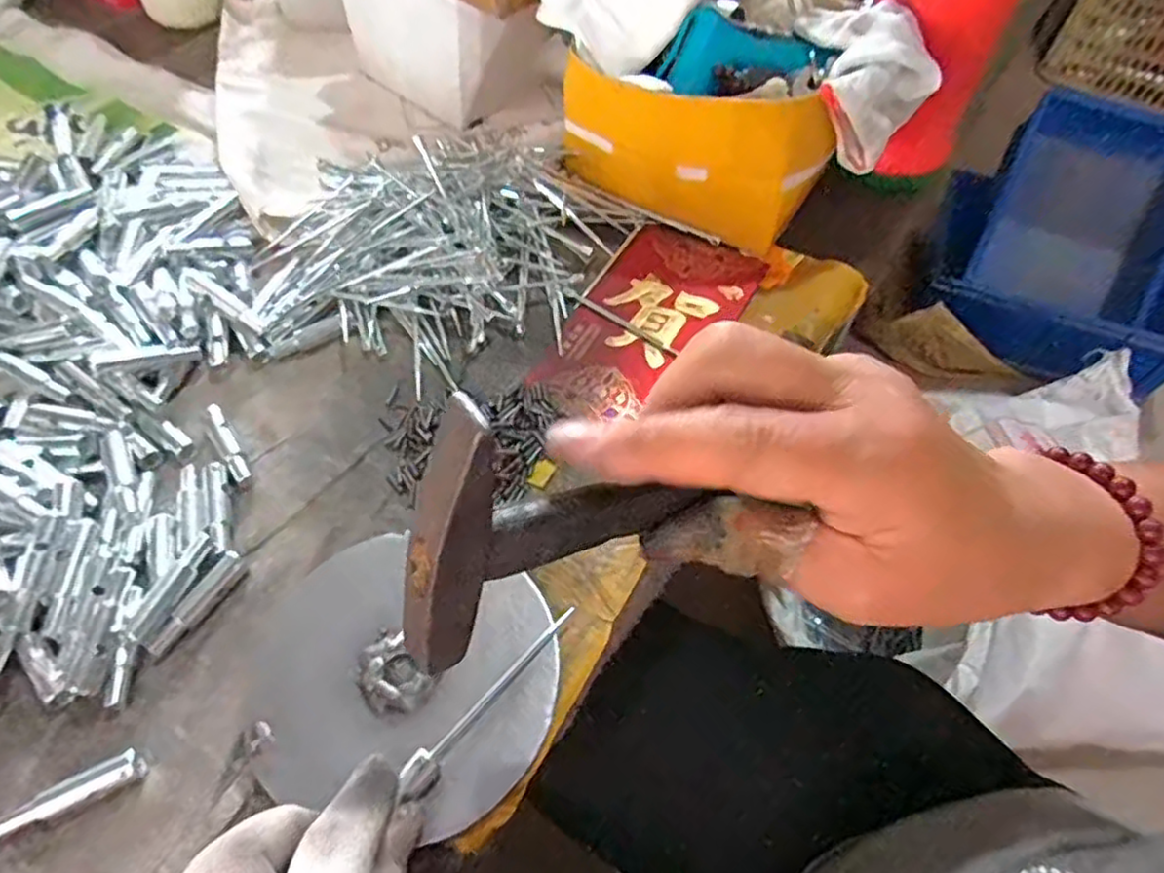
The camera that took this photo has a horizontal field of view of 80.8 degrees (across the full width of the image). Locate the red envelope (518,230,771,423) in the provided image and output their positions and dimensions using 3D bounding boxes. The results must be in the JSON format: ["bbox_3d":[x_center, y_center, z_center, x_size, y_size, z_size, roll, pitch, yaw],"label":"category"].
[{"bbox_3d":[0.041,-0.070,0.409,0.085,0.007,0.165,28,61,14],"label":"red envelope"}]

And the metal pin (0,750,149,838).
[{"bbox_3d":[-0.196,0.138,0.265,0.051,0.011,0.012,-21,61,-14],"label":"metal pin"}]

